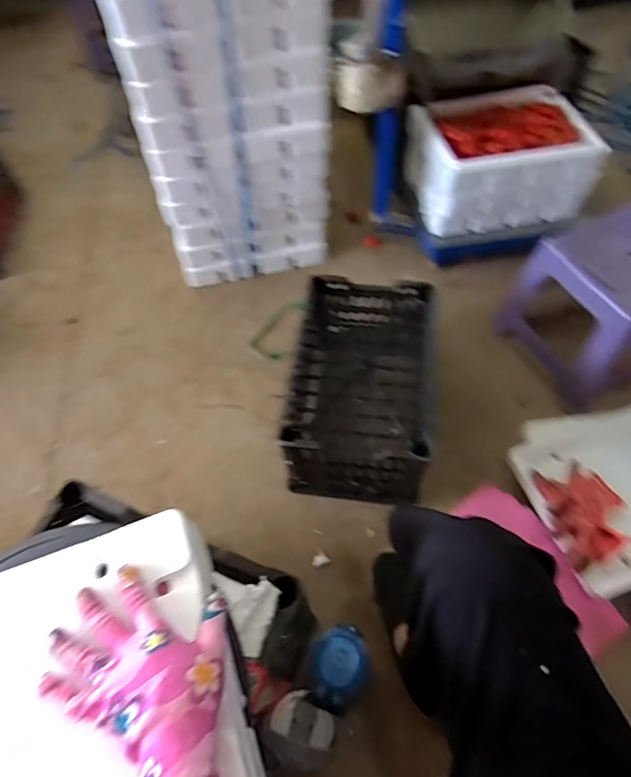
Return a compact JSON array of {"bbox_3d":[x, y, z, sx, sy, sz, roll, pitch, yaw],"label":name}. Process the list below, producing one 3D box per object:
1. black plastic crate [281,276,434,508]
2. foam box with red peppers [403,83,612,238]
[{"bbox_3d":[0.087,0.002,0.899,0.246,0.191,0.375,6,59,7],"label":"black plastic crate"},{"bbox_3d":[0.424,-0.558,1.152,0.366,0.187,0.291,-13,57,-5],"label":"foam box with red peppers"}]

